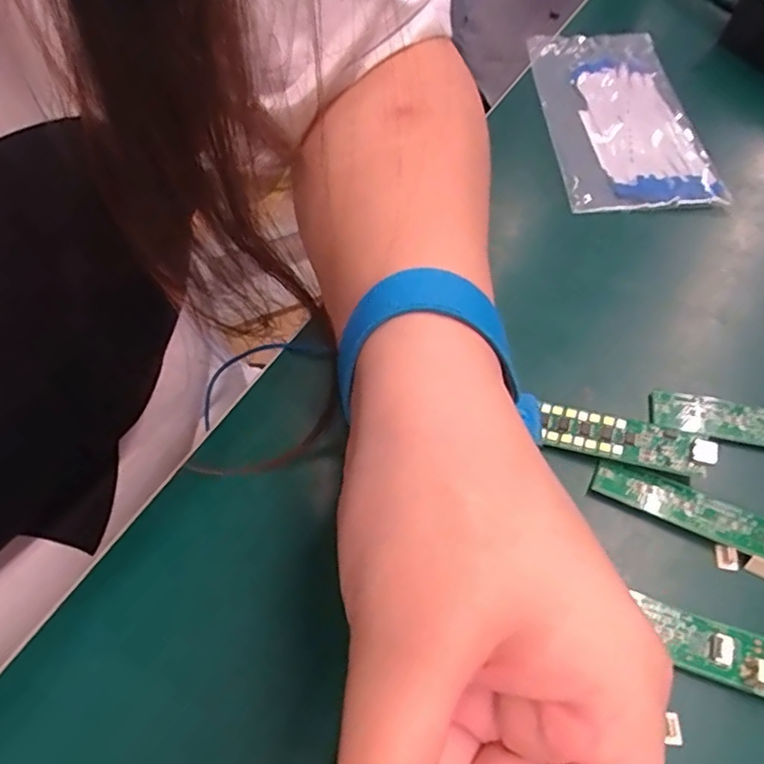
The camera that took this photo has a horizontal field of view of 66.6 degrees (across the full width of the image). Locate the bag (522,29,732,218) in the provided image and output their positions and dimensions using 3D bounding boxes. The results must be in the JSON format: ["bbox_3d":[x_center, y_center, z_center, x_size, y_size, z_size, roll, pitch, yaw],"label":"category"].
[{"bbox_3d":[0.136,-0.157,0.337,0.079,0.009,0.170,0,57,-1],"label":"bag"}]

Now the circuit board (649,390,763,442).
[{"bbox_3d":[0.143,0.015,0.216,0.078,0.008,0.016,9,62,11],"label":"circuit board"}]

